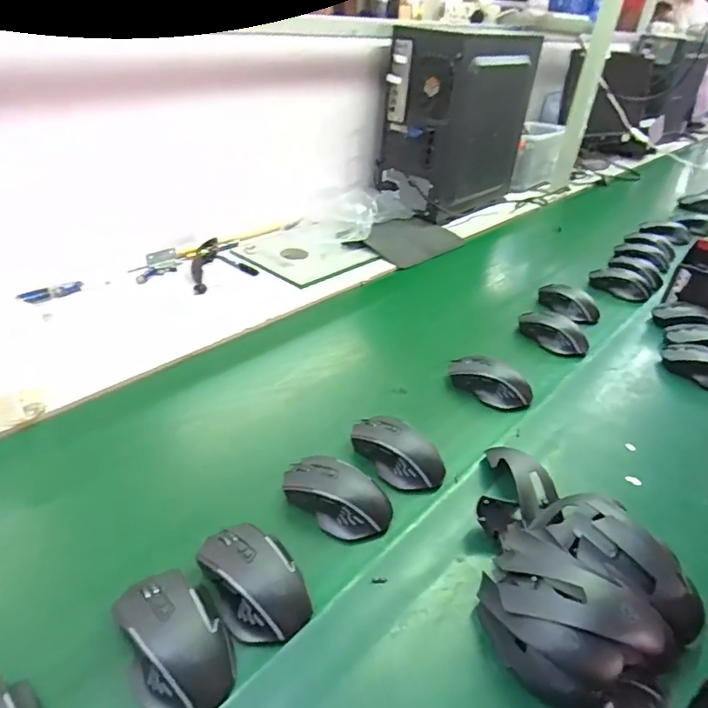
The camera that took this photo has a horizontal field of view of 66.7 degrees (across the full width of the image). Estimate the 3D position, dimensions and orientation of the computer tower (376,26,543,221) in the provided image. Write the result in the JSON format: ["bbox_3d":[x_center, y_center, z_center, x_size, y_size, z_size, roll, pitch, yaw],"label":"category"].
[{"bbox_3d":[0.244,-0.549,1.290,0.213,0.370,0.352,28,41,29],"label":"computer tower"}]

